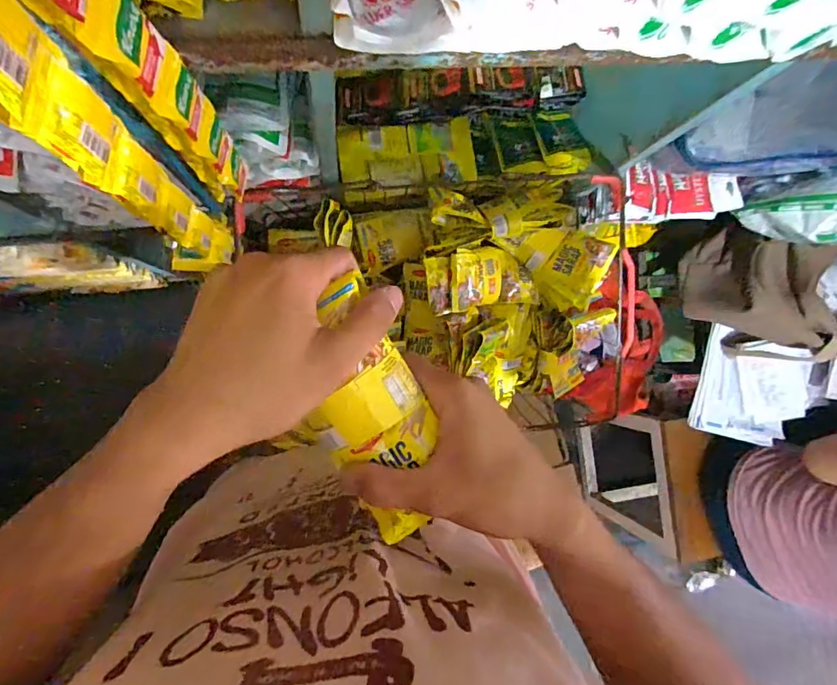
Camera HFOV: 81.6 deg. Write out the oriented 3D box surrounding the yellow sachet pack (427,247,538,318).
[{"bbox_3d":[0.085,-0.079,0.605,0.161,0.033,0.077,-3,91,-30],"label":"yellow sachet pack"}]

